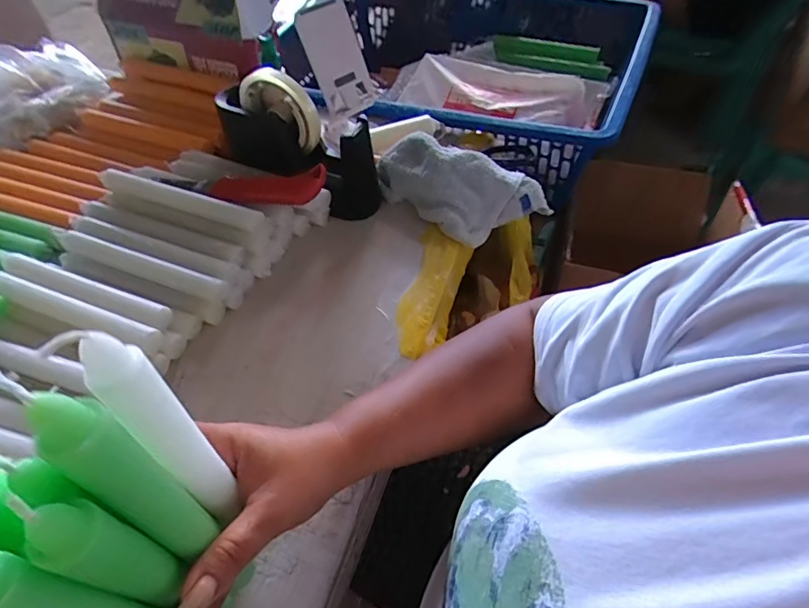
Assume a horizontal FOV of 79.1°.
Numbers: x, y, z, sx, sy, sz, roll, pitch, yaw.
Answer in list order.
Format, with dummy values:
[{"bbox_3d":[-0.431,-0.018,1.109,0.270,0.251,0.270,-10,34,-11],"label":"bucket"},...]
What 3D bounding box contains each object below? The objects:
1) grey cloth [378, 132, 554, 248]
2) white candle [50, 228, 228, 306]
[{"bbox_3d":[0.065,-0.125,0.546,0.194,0.068,0.097,7,52,7],"label":"grey cloth"},{"bbox_3d":[-0.261,-0.038,0.475,0.202,0.021,0.021,16,53,14],"label":"white candle"}]

